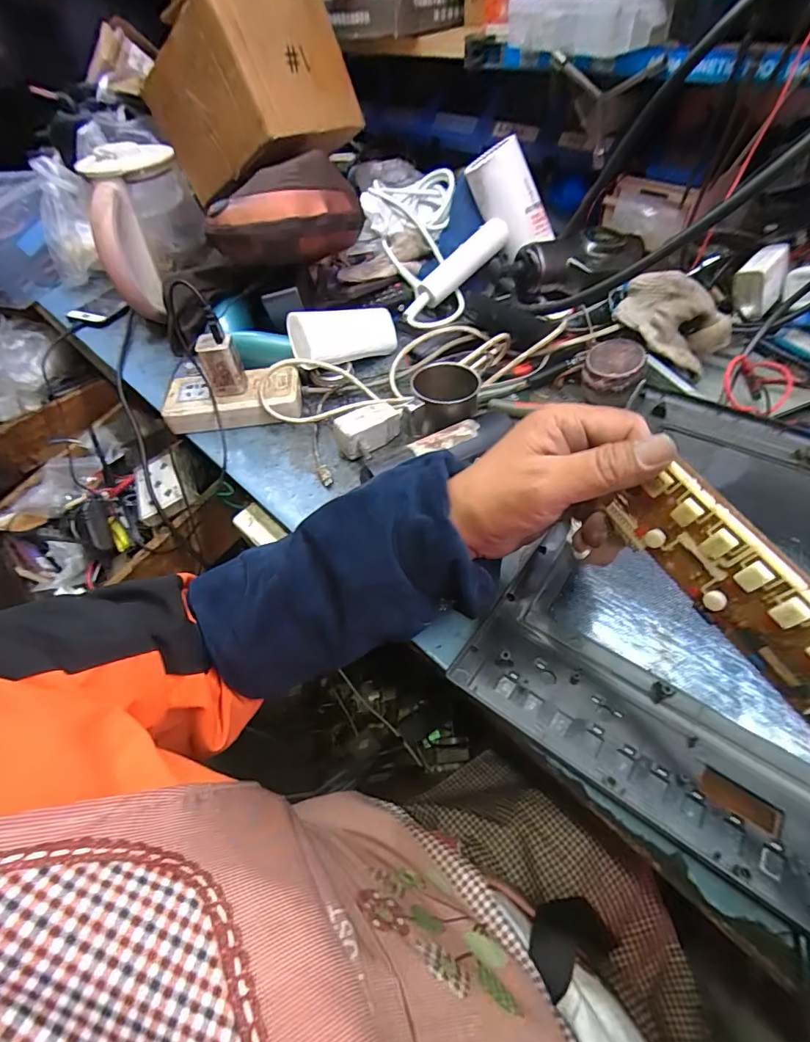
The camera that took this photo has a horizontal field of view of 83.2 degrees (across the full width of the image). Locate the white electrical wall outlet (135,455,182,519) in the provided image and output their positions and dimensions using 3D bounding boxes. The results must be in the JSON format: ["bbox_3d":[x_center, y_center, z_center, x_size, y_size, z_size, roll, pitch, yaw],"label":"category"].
[{"bbox_3d":[-0.321,-0.043,0.588,0.058,0.020,0.083,-23,54,-14],"label":"white electrical wall outlet"}]

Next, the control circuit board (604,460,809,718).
[{"bbox_3d":[0.189,0.070,0.202,0.020,0.047,0.232,-27,65,-17],"label":"control circuit board"}]

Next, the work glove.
[{"bbox_3d":[0.288,-0.215,0.494,0.115,0.073,0.065,15,54,15],"label":"work glove"}]

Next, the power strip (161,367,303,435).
[{"bbox_3d":[-0.195,-0.138,0.526,0.151,0.037,0.071,-4,51,1],"label":"power strip"}]

